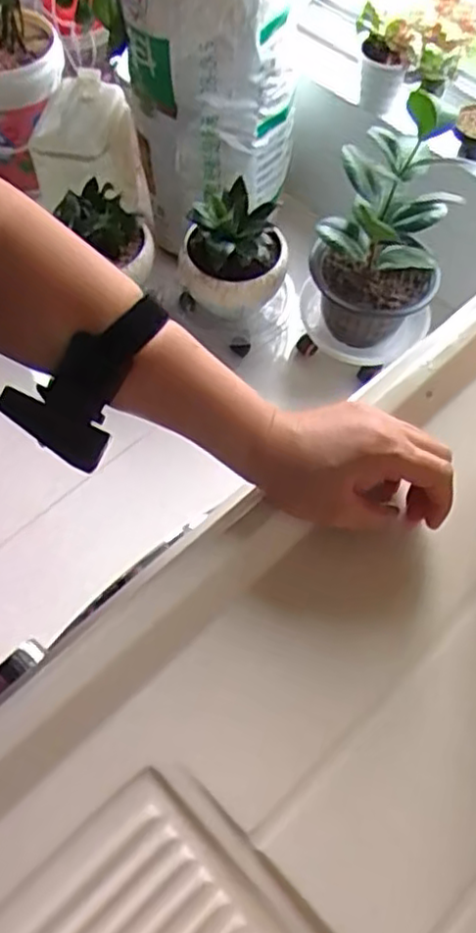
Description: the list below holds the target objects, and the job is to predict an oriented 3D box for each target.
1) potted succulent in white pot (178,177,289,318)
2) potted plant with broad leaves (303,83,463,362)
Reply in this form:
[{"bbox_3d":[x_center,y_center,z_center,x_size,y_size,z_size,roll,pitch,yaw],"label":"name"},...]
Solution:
[{"bbox_3d":[-0.011,-0.465,1.544,0.230,0.236,0.224,-2,60,-3],"label":"potted succulent in white pot"},{"bbox_3d":[0.297,-0.487,1.432,0.263,0.518,0.308,11,60,4],"label":"potted plant with broad leaves"}]

